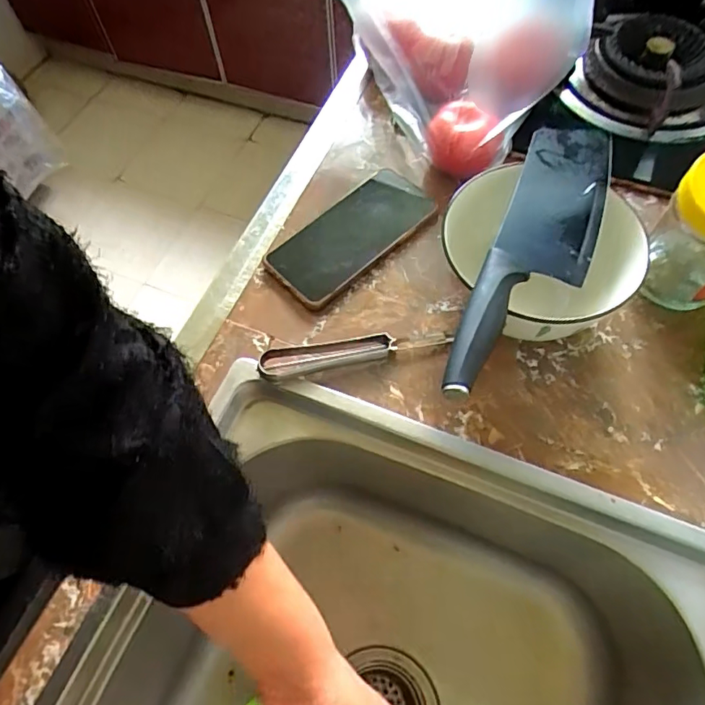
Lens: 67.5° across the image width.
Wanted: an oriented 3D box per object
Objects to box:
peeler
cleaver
[{"bbox_3d":[0.003,-0.003,0.437,0.157,0.016,0.024,-13,62,-6],"label":"peeler"},{"bbox_3d":[0.137,-0.079,0.378,0.067,0.021,0.273,20,65,13],"label":"cleaver"}]

